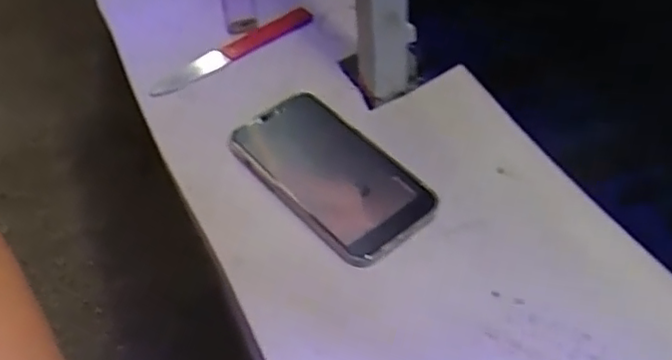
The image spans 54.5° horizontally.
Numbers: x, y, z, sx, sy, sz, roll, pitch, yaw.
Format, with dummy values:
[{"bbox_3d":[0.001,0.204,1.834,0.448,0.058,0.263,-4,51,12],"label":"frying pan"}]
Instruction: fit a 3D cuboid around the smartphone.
[{"bbox_3d":[-0.006,-0.007,0.484,0.082,0.014,0.167,-34,53,-23],"label":"smartphone"}]

